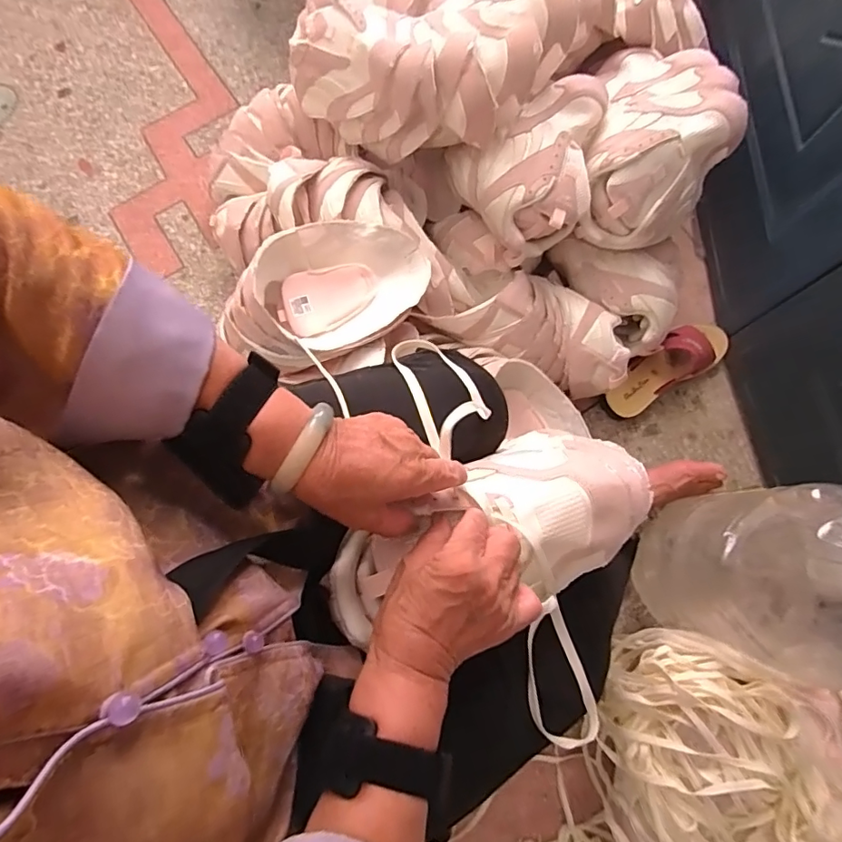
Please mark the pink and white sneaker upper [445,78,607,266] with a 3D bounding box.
[{"bbox_3d":[0.151,-0.329,0.682,0.196,0.115,0.188,-7,77,-2],"label":"pink and white sneaker upper"}]

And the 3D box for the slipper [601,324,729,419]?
[{"bbox_3d":[0.390,-0.086,0.805,0.222,0.075,0.076,-30,79,-7],"label":"slipper"}]

